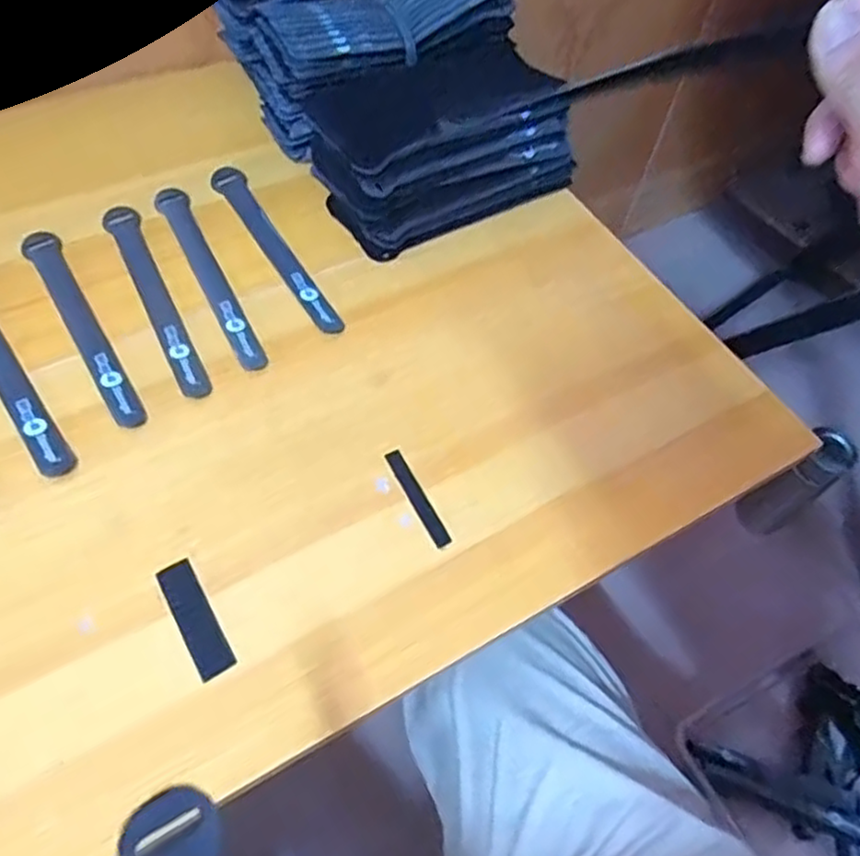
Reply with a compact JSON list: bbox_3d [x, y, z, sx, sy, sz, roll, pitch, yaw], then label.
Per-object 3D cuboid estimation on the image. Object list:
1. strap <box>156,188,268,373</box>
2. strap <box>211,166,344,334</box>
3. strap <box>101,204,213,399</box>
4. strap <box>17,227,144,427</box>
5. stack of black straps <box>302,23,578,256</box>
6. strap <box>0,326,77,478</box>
[{"bbox_3d":[-0.162,-0.115,0.504,0.023,0.004,0.190,-24,63,-19],"label":"strap"},{"bbox_3d":[-0.120,-0.138,0.522,0.025,0.005,0.191,-26,64,-18],"label":"strap"},{"bbox_3d":[-0.196,-0.096,0.489,0.022,0.004,0.192,-23,63,-18],"label":"strap"},{"bbox_3d":[-0.239,-0.073,0.472,0.024,0.004,0.192,-29,65,-21],"label":"strap"},{"bbox_3d":[0.011,-0.229,0.541,0.201,0.085,0.109,-27,64,-20],"label":"stack of black straps"},{"bbox_3d":[-0.279,-0.041,0.448,0.024,0.005,0.192,-33,66,-23],"label":"strap"}]

